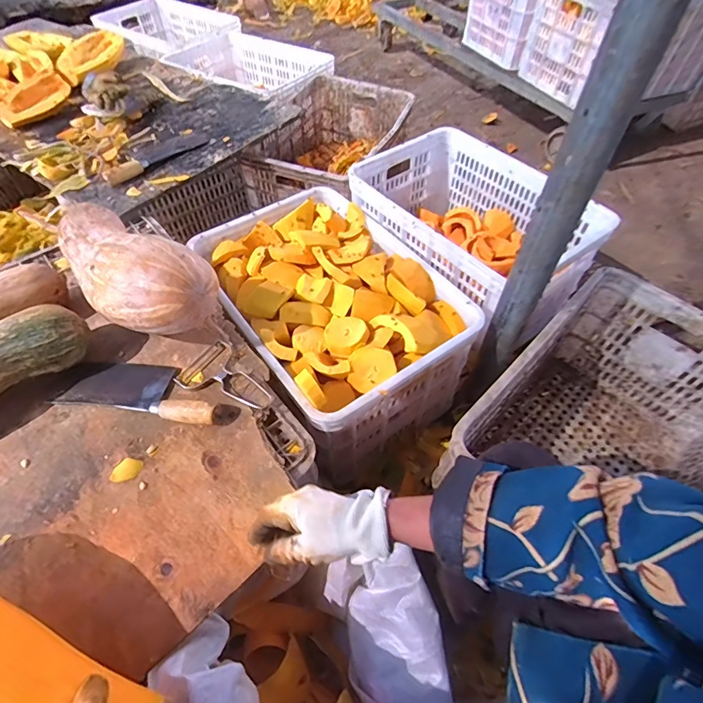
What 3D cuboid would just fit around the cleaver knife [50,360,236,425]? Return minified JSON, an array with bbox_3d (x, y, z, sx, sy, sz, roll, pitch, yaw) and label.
[{"bbox_3d":[-0.298,0.050,0.610,0.277,0.032,0.084,9,54,6],"label":"cleaver knife"}]

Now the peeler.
[{"bbox_3d":[-0.183,0.045,0.628,0.140,0.009,0.093,31,59,21],"label":"peeler"}]

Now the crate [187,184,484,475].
[{"bbox_3d":[-0.052,-0.064,0.881,0.360,0.267,0.513,-32,59,-21],"label":"crate"}]

